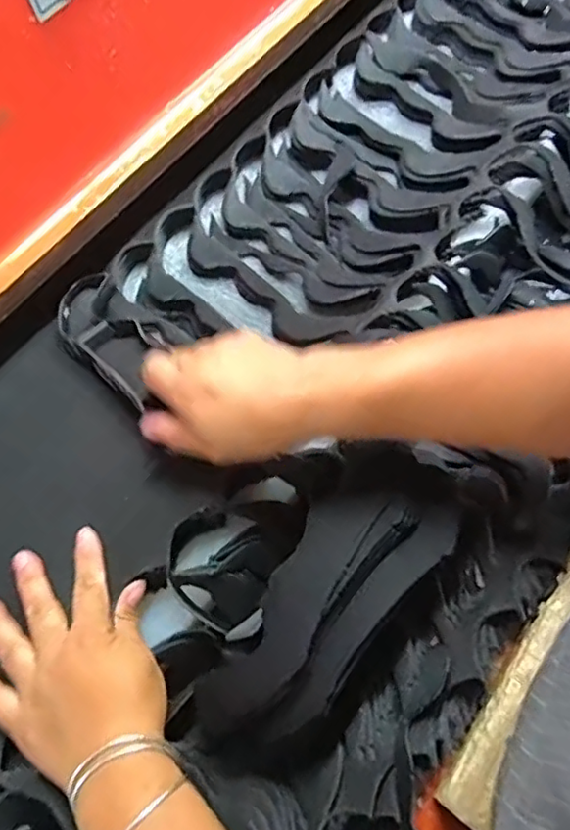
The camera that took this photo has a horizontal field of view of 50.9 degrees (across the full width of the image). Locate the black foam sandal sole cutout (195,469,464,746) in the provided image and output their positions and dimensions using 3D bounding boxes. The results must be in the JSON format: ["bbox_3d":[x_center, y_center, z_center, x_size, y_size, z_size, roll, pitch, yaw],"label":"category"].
[{"bbox_3d":[0.030,0.121,0.406,0.087,0.051,0.227,39,74,17],"label":"black foam sandal sole cutout"}]

